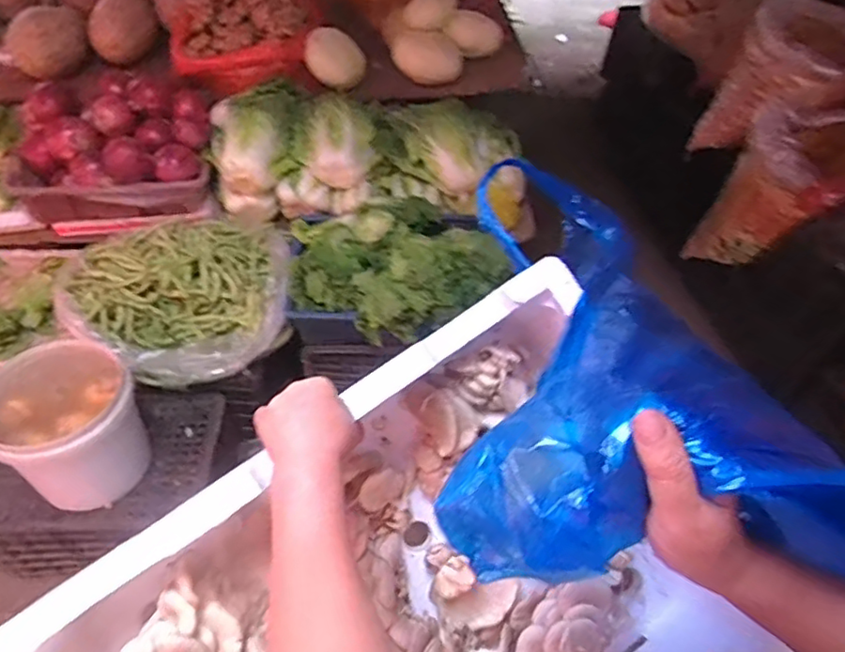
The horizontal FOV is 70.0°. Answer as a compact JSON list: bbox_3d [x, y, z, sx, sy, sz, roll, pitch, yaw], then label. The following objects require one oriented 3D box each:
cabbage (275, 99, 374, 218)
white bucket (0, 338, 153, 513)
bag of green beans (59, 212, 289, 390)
[{"bbox_3d":[-0.234,-0.422,1.518,0.203,0.183,0.241,8,51,5],"label":"cabbage"},{"bbox_3d":[-0.687,0.199,1.214,0.208,0.287,0.272,30,56,21],"label":"white bucket"},{"bbox_3d":[-0.528,-0.069,1.363,0.488,0.174,0.382,-30,57,-24],"label":"bag of green beans"}]

